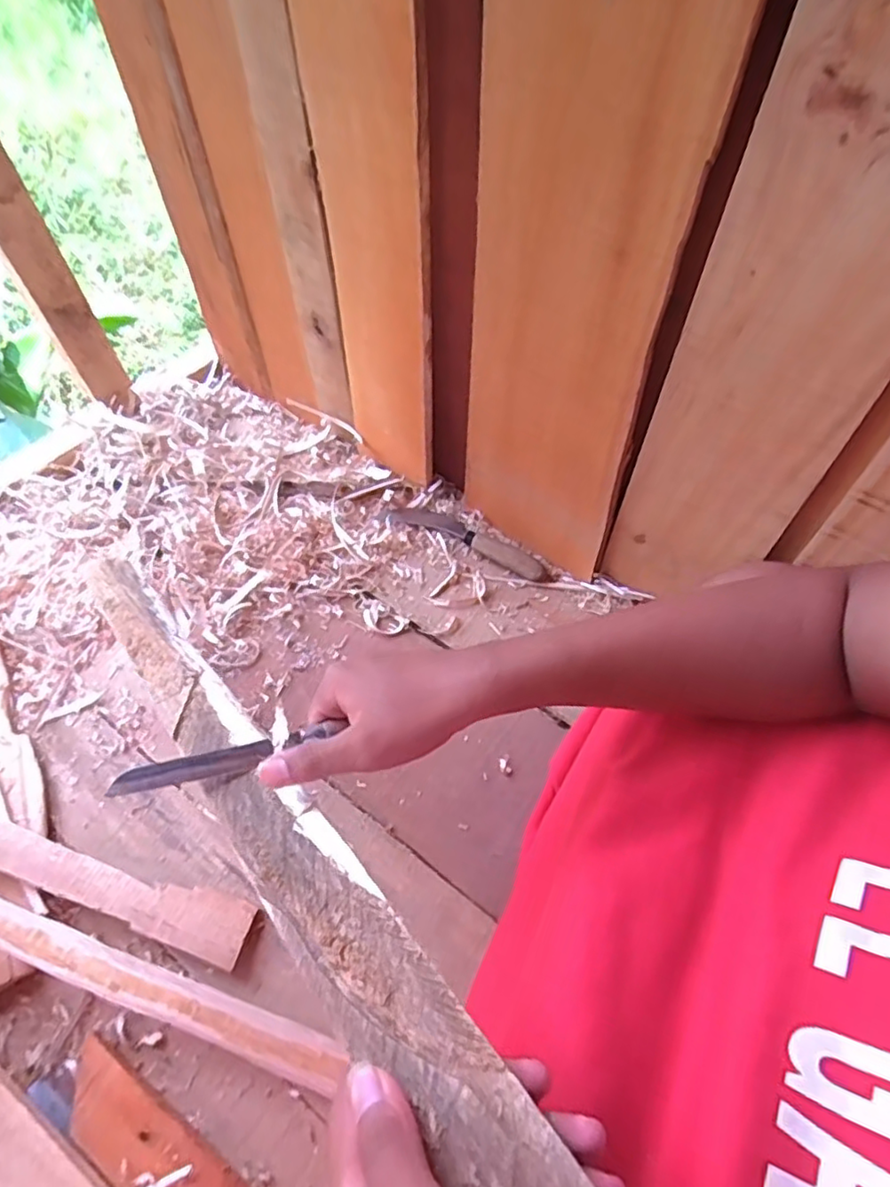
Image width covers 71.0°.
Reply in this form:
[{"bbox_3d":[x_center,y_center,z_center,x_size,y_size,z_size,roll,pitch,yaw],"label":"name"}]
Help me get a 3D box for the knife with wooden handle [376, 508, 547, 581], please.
[{"bbox_3d":[0.021,-0.065,0.707,0.199,0.016,0.039,20,62,13],"label":"knife with wooden handle"}]

